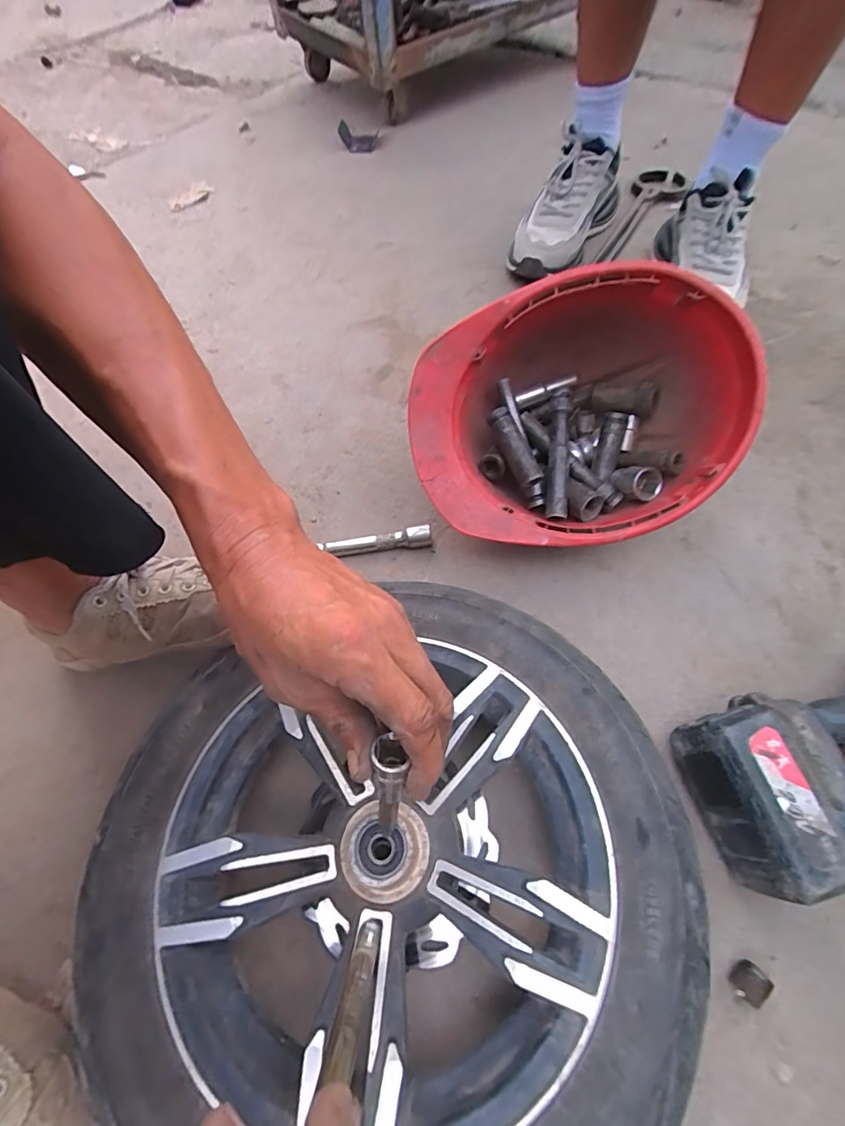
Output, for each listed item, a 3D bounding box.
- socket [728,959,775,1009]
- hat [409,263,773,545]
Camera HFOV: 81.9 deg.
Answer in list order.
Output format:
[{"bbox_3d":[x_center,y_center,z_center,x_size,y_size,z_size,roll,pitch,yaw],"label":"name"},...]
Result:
[{"bbox_3d":[0.216,0.276,0.319,0.022,0.019,0.022,-1,61,2],"label":"socket"},{"bbox_3d":[0.134,-0.136,0.461,0.279,0.136,0.221,-4,100,5],"label":"hat"}]

